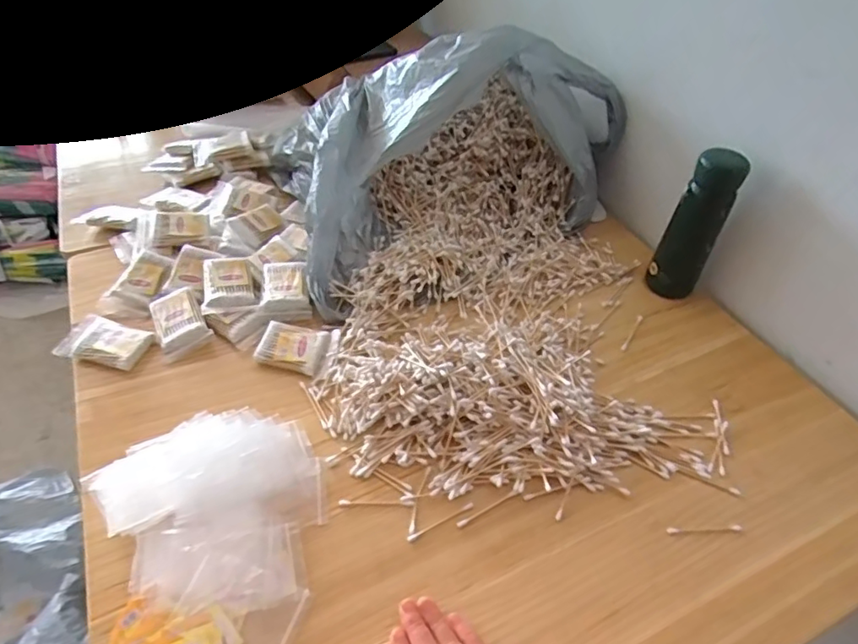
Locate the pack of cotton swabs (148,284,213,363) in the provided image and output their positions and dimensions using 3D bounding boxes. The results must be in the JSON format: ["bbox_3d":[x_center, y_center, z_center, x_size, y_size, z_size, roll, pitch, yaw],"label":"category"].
[{"bbox_3d":[-0.291,-0.003,0.637,0.057,0.014,0.085,-30,67,-11],"label":"pack of cotton swabs"}]

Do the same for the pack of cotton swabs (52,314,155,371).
[{"bbox_3d":[-0.364,0.022,0.620,0.095,0.019,0.059,10,48,9],"label":"pack of cotton swabs"}]

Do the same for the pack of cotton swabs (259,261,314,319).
[{"bbox_3d":[-0.173,-0.040,0.676,0.058,0.029,0.077,-7,48,-6],"label":"pack of cotton swabs"}]

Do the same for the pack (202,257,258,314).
[{"bbox_3d":[-0.244,-0.048,0.666,0.059,0.016,0.081,-14,49,-13],"label":"pack"}]

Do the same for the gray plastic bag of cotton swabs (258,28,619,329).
[{"bbox_3d":[0.014,-0.239,0.750,0.449,0.184,0.358,-19,51,-18],"label":"gray plastic bag of cotton swabs"}]

